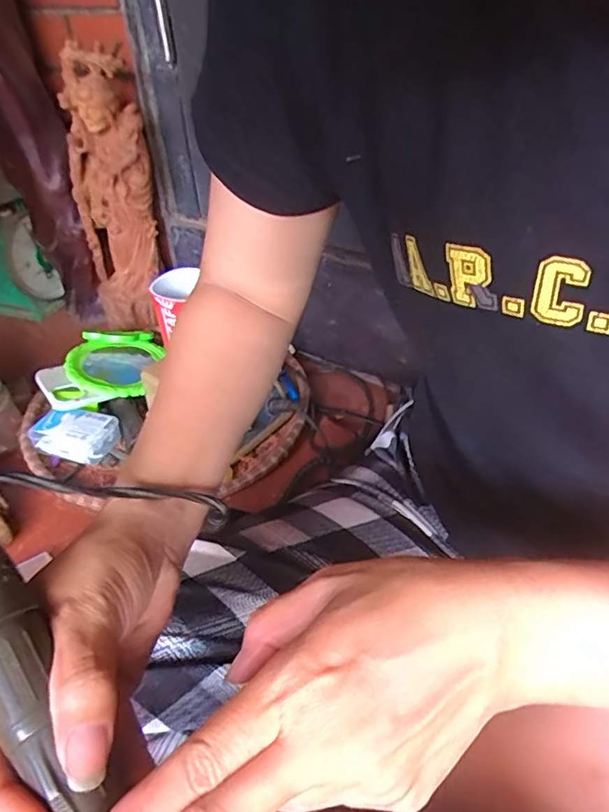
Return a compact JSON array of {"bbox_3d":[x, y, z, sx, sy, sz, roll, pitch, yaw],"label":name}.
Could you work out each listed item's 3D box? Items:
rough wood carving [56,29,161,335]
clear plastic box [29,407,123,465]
[{"bbox_3d":[-0.247,-0.269,0.711,0.102,0.327,0.082,-17,41,-17],"label":"rough wood carving"},{"bbox_3d":[-0.260,0.031,0.618,0.083,0.033,0.057,10,40,15],"label":"clear plastic box"}]

